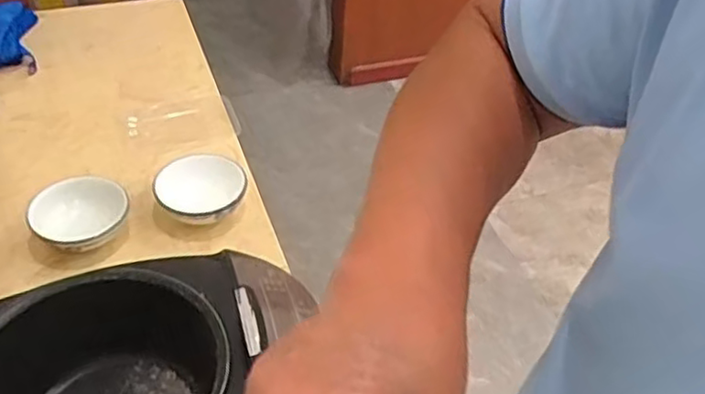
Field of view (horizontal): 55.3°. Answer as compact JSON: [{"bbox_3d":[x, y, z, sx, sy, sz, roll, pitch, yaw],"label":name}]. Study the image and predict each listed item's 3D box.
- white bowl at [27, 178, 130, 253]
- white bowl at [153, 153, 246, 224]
[{"bbox_3d":[-0.338,0.028,0.841,0.112,0.058,0.108,-14,46,-20],"label":"white bowl"},{"bbox_3d":[-0.200,-0.004,0.890,0.112,0.052,0.127,-7,44,-14],"label":"white bowl"}]

